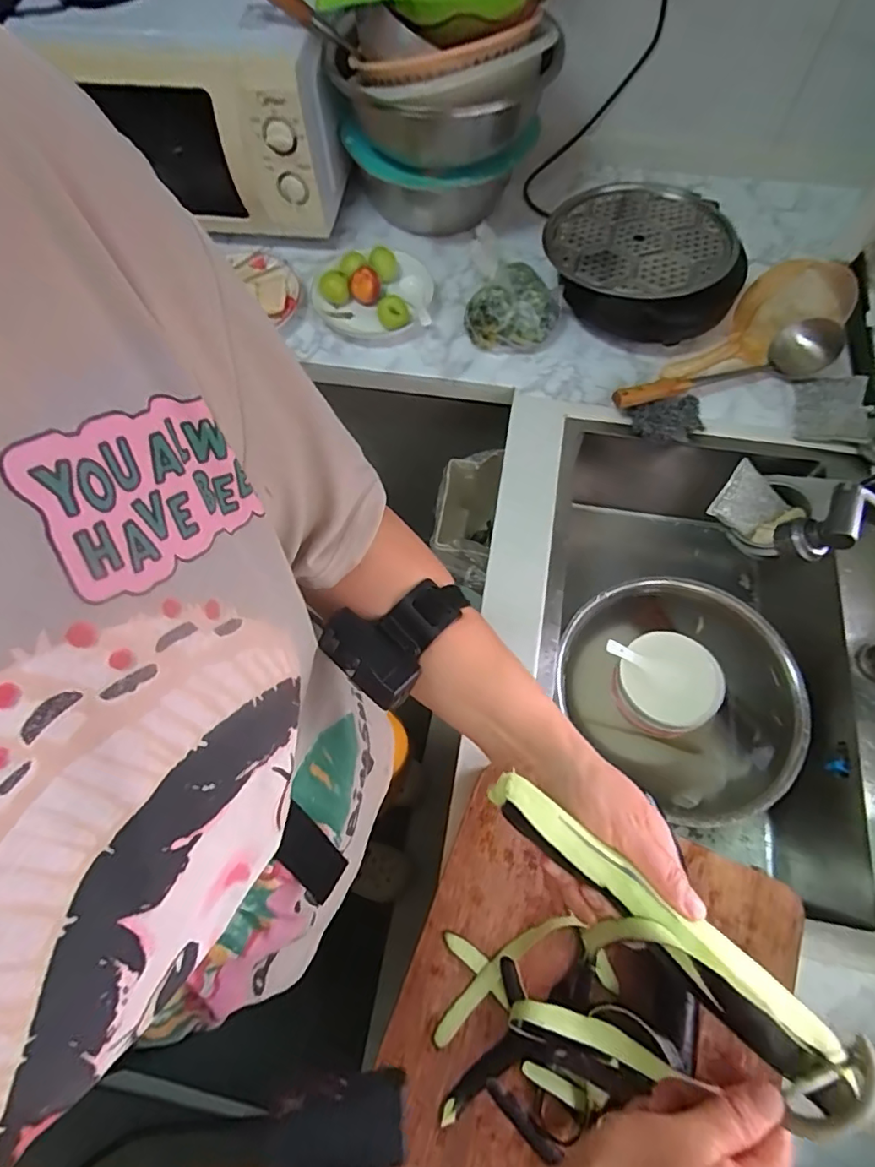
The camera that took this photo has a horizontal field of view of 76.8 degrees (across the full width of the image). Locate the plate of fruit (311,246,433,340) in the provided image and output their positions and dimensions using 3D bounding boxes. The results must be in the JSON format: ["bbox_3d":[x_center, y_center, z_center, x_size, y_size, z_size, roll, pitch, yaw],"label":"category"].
[{"bbox_3d":[-0.107,-0.480,0.906,0.189,0.055,0.167,-2,68,1],"label":"plate of fruit"}]

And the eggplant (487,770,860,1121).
[{"bbox_3d":[0.139,0.205,0.320,0.265,0.036,0.034,41,74,5],"label":"eggplant"}]

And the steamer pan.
[{"bbox_3d":[0.313,-0.492,0.865,0.296,0.119,0.260,42,75,17],"label":"steamer pan"}]

